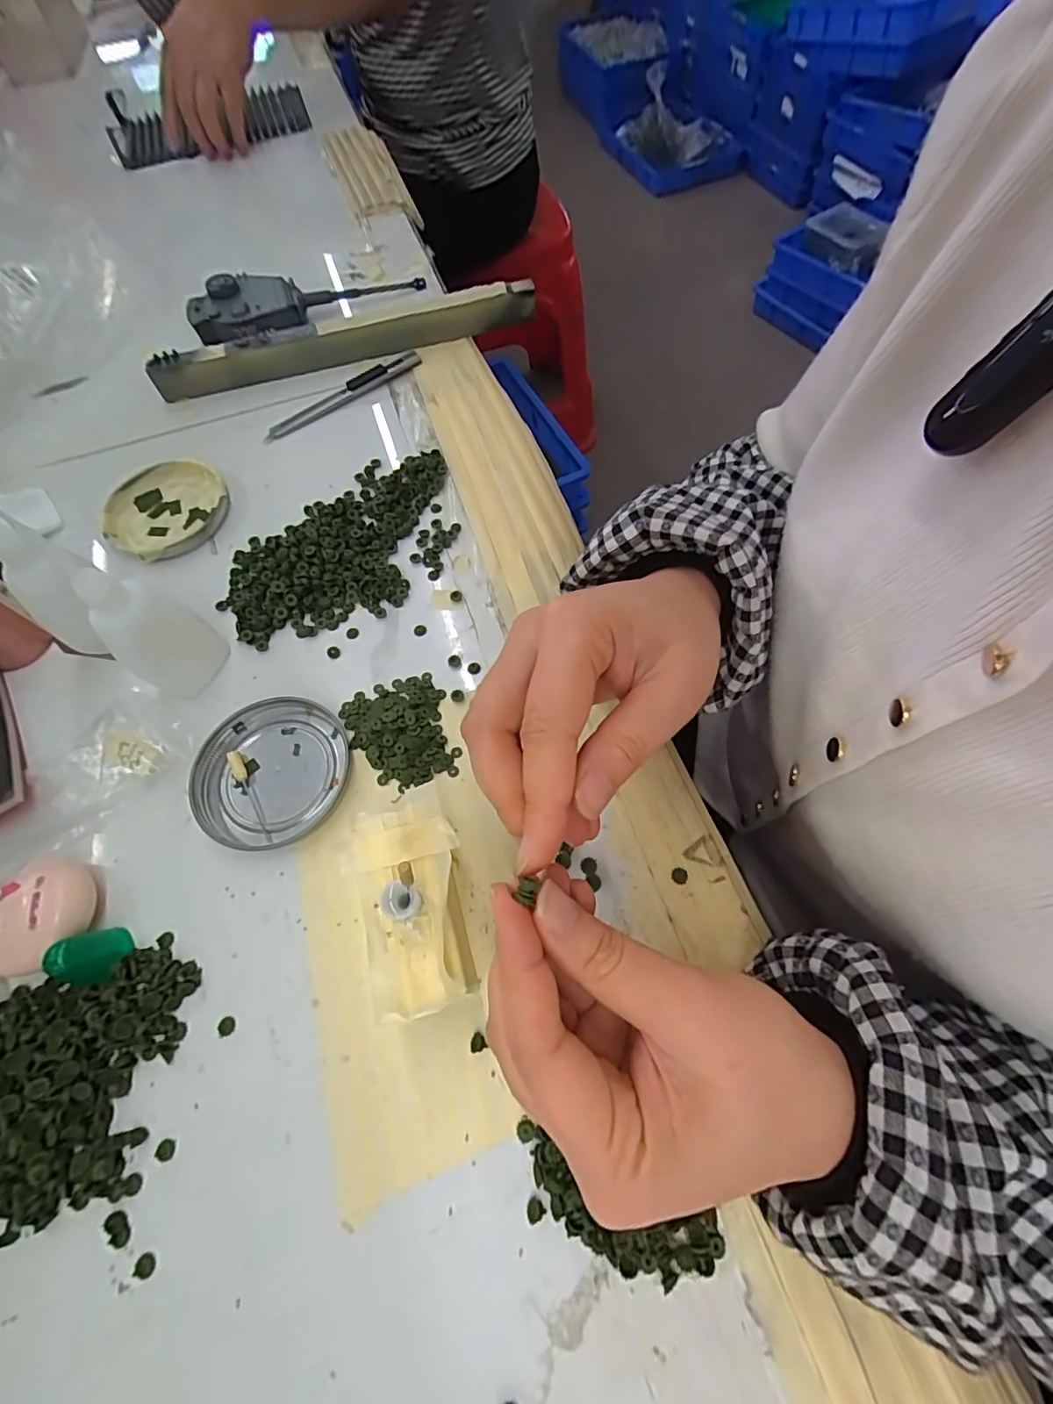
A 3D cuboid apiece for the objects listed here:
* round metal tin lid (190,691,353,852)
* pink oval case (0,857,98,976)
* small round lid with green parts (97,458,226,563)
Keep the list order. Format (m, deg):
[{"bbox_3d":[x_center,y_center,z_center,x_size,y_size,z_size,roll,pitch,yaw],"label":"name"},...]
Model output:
[{"bbox_3d":[-0.133,0.035,0.276,0.072,0.008,0.080,34,71,17],"label":"round metal tin lid"},{"bbox_3d":[-0.220,0.097,0.241,0.039,0.020,0.045,41,73,19],"label":"pink oval case"},{"bbox_3d":[-0.245,-0.132,0.361,0.078,0.010,0.081,-1,65,2],"label":"small round lid with green parts"}]

